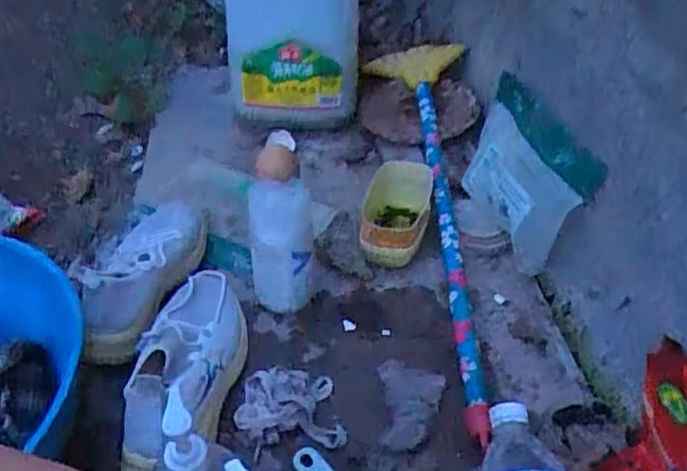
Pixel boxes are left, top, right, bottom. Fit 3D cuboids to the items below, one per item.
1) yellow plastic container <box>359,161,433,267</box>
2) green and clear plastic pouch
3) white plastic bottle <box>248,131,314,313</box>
[{"bbox_3d":[0.066,-0.024,0.831,0.080,0.067,0.150,6,39,5],"label":"yellow plastic container"},{"bbox_3d":[0.217,-0.072,0.802,0.046,0.167,0.217,0,37,-20],"label":"green and clear plastic pouch"},{"bbox_3d":[-0.066,-0.009,0.686,0.066,0.212,0.051,-1,39,-4],"label":"white plastic bottle"}]

